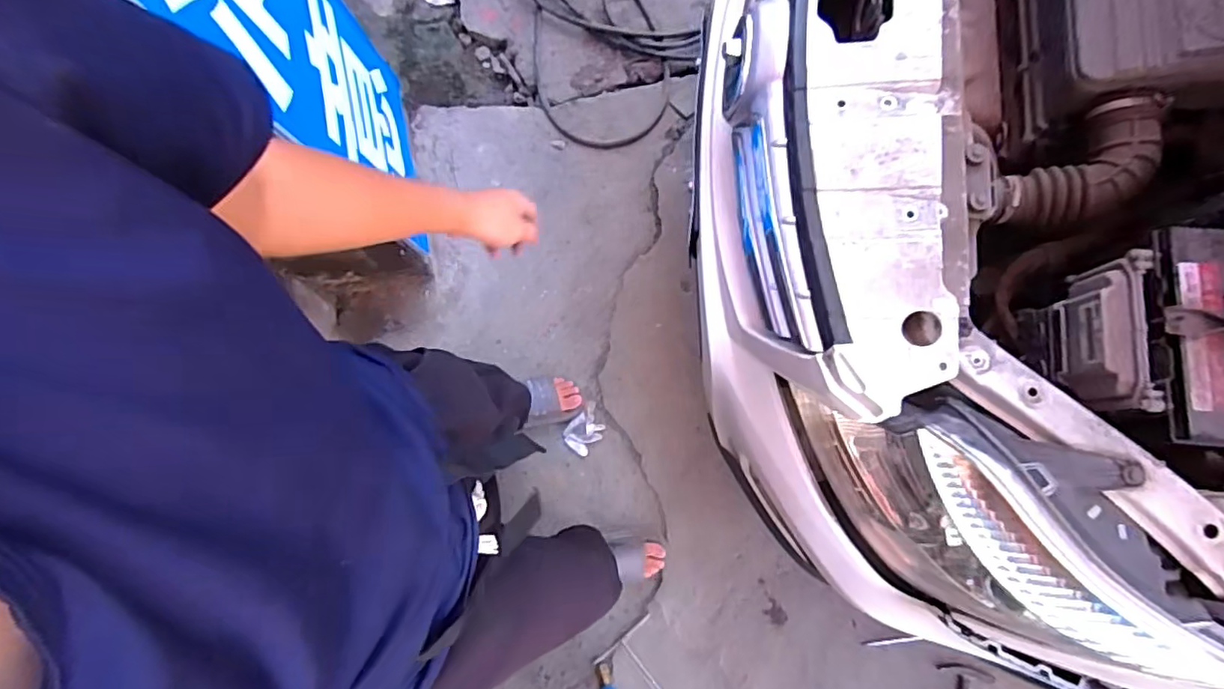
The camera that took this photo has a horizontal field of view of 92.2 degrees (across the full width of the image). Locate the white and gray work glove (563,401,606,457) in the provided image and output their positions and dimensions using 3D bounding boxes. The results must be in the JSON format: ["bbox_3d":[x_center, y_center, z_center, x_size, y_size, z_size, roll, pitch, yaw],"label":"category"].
[{"bbox_3d":[-0.063,0.211,1.460,0.080,0.014,0.116,40,85,9],"label":"white and gray work glove"}]

